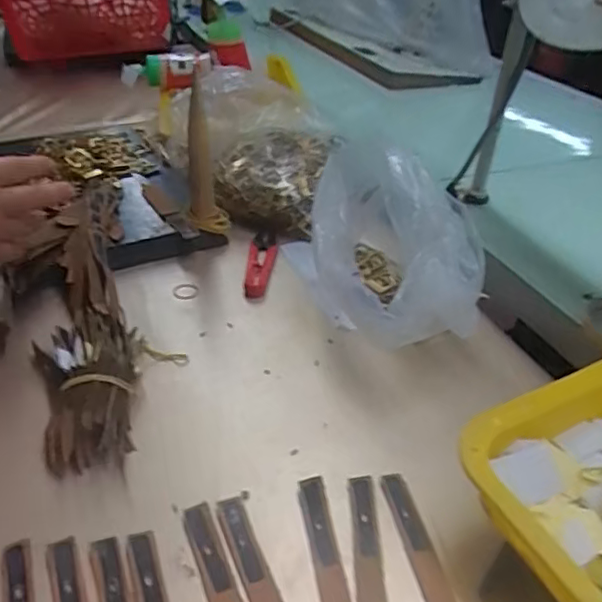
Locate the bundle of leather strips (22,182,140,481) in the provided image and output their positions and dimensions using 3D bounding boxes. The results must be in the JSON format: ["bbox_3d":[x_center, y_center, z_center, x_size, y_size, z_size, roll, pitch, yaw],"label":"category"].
[{"bbox_3d":[-0.184,-0.012,0.523,0.079,0.058,0.356,-8,37,-15],"label":"bundle of leather strips"}]

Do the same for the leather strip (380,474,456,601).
[{"bbox_3d":[0.074,0.155,0.362,0.018,0.004,0.121,-1,38,-16],"label":"leather strip"}]

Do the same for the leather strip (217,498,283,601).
[{"bbox_3d":[-0.021,0.162,0.341,0.017,0.005,0.122,-14,39,-21],"label":"leather strip"}]

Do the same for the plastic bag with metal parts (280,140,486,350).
[{"bbox_3d":[0.070,-0.046,0.532,0.125,0.133,0.194,-6,37,-12],"label":"plastic bag with metal parts"}]

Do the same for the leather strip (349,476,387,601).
[{"bbox_3d":[0.039,0.155,0.355,0.017,0.005,0.124,2,36,-2],"label":"leather strip"}]

